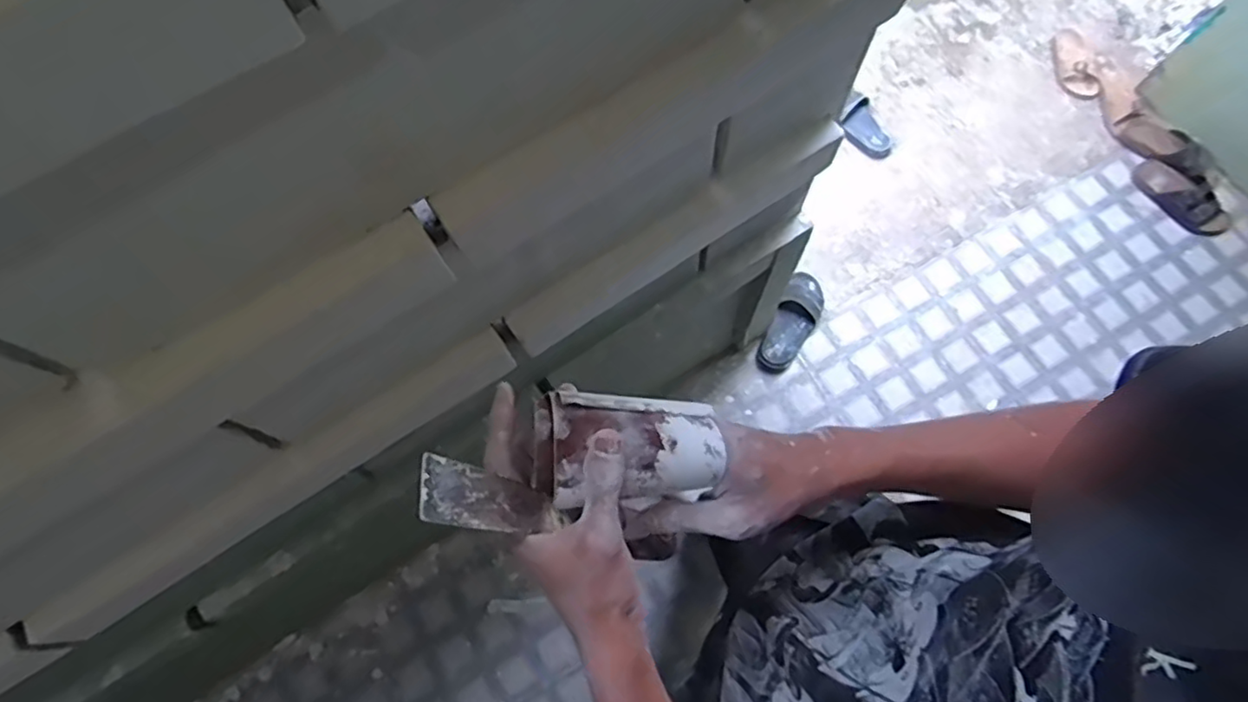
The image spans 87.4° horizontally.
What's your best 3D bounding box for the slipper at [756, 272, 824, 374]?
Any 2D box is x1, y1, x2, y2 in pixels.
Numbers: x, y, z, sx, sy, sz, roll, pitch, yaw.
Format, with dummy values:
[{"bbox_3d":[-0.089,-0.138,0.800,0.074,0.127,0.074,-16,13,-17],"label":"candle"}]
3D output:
[{"bbox_3d":[0.443,-0.074,1.712,0.110,0.066,0.284,25,74,10],"label":"slipper"}]

